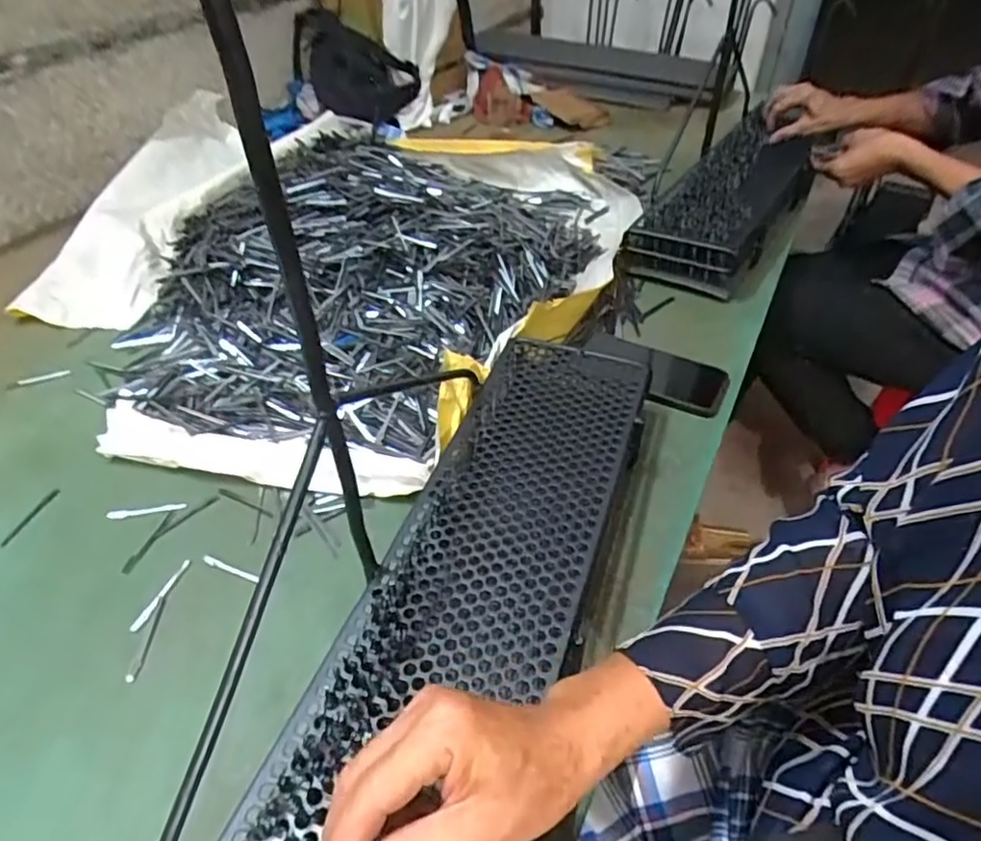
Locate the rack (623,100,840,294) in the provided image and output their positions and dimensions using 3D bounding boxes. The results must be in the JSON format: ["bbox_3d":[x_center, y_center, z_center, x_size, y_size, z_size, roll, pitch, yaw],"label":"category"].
[{"bbox_3d":[0.353,-0.318,0.906,0.145,0.082,0.399,27,49,26],"label":"rack"}]

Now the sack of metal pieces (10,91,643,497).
[{"bbox_3d":[-0.260,-0.279,0.884,0.842,0.107,0.784,22,48,24],"label":"sack of metal pieces"}]

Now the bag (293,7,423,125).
[{"bbox_3d":[-0.292,-0.747,1.317,0.185,0.152,0.254,-24,48,-23],"label":"bag"}]

